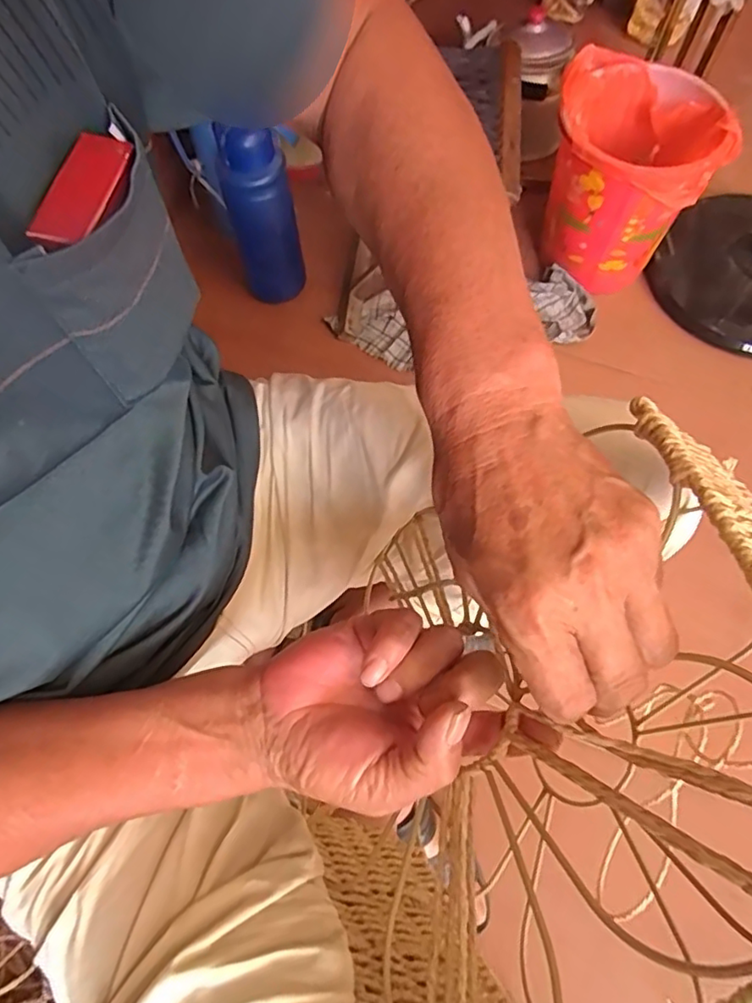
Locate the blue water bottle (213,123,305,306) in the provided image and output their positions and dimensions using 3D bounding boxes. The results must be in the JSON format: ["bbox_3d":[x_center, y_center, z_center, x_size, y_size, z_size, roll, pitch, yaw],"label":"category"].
[{"bbox_3d":[-0.177,-0.442,0.925,0.096,0.272,0.090,-6,66,-1],"label":"blue water bottle"}]

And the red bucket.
[{"bbox_3d":[0.399,-0.518,0.954,0.244,0.247,0.229,7,67,4],"label":"red bucket"}]

